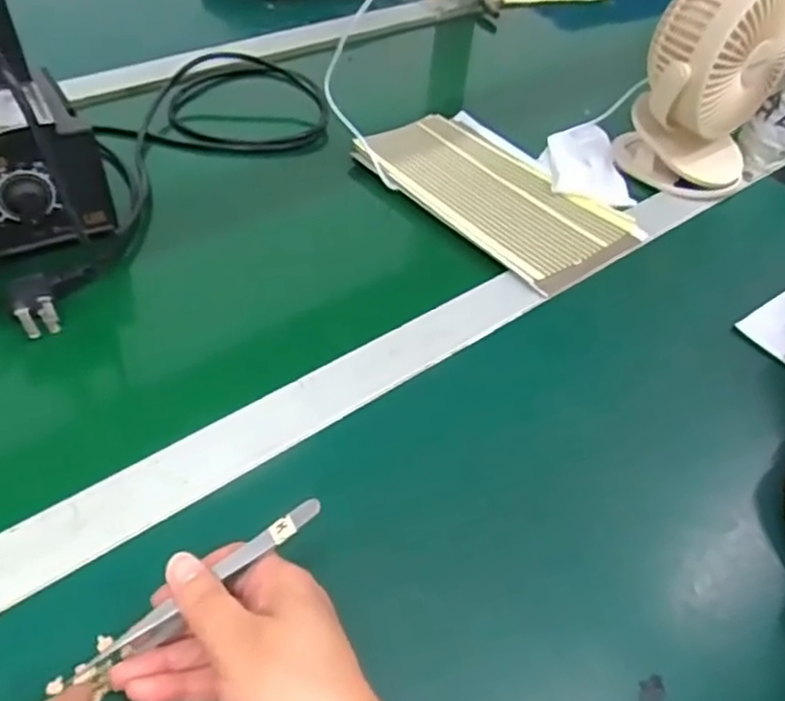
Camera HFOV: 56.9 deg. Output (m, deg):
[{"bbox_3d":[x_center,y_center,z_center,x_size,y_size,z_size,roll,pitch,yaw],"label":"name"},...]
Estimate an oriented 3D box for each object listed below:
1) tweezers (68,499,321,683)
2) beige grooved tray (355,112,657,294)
[{"bbox_3d":[-0.089,0.111,0.331,0.135,0.008,0.014,-36,53,2],"label":"tweezers"},{"bbox_3d":[0.082,-0.140,0.629,0.133,0.020,0.241,-31,56,-30],"label":"beige grooved tray"}]

